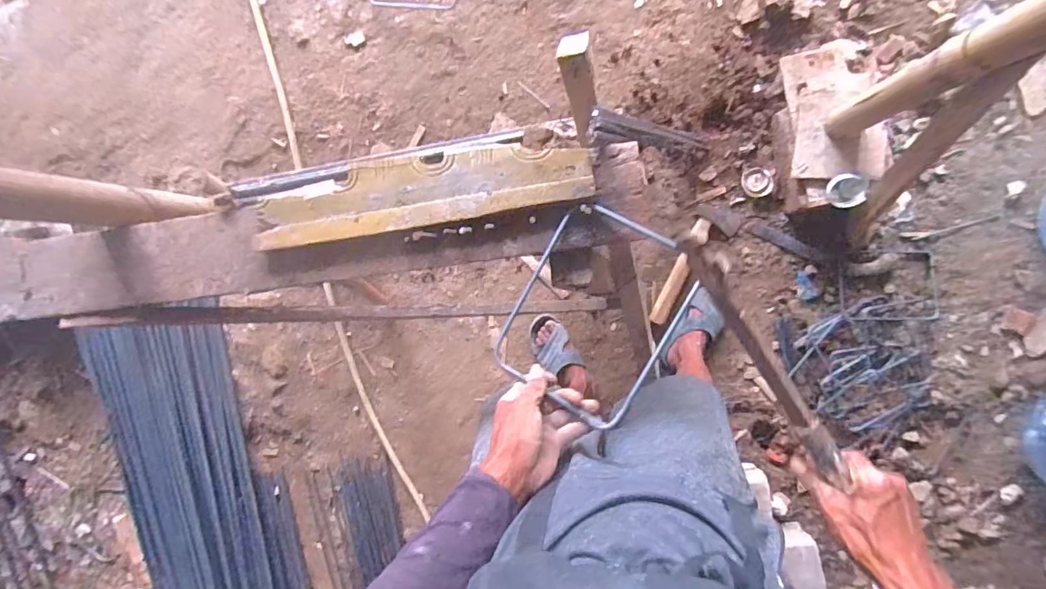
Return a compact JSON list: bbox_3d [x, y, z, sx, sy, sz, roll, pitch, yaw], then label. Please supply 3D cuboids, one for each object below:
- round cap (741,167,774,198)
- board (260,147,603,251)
[{"bbox_3d":[0.607,-0.290,1.240,0.066,0.019,0.078,-27,91,9],"label":"round cap"},{"bbox_3d":[-0.132,-0.123,0.589,0.424,0.023,0.075,-8,94,8],"label":"board"}]

